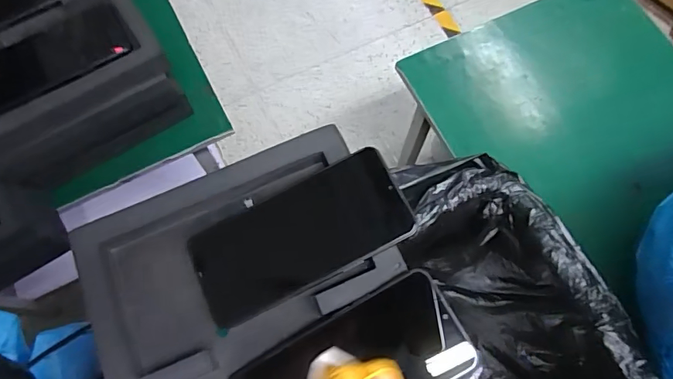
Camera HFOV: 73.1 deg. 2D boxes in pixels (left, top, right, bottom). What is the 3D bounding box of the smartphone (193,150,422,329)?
[{"bbox_3d":[-0.030,0.036,0.340,0.165,0.007,0.075,-27,72,4],"label":"smartphone"}]

